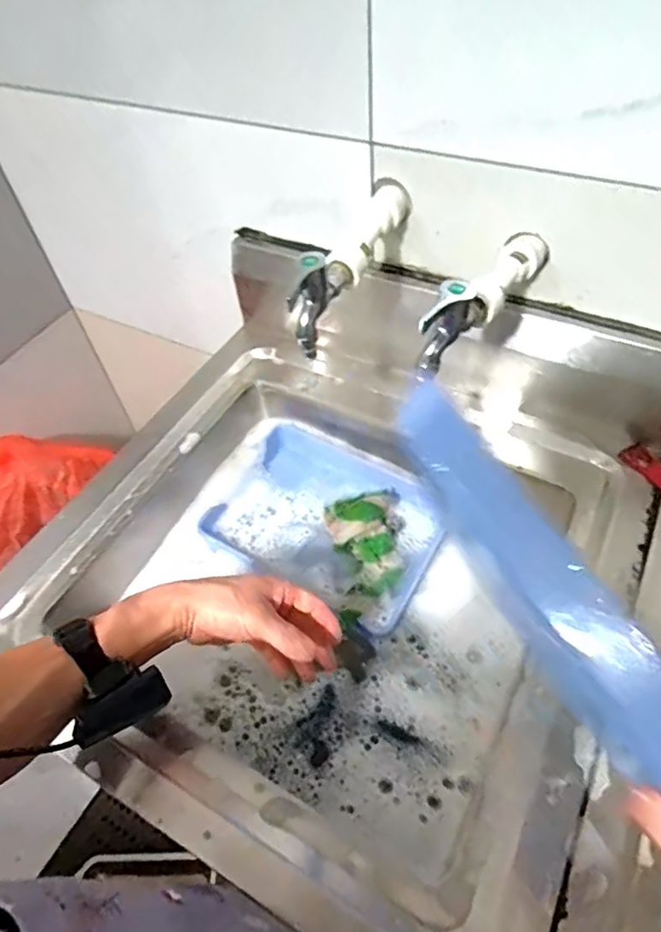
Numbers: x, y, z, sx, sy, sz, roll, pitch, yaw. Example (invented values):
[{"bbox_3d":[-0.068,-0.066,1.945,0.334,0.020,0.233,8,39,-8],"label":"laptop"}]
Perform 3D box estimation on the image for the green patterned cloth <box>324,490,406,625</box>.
[{"bbox_3d":[0.045,0.101,0.691,0.094,0.039,0.169,-5,51,1],"label":"green patterned cloth"}]

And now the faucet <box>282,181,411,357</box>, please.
[{"bbox_3d":[0.026,-0.211,0.585,0.048,0.095,0.239,16,55,17],"label":"faucet"}]

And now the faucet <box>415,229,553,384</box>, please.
[{"bbox_3d":[0.149,-0.169,0.544,0.045,0.085,0.227,27,58,23],"label":"faucet"}]

